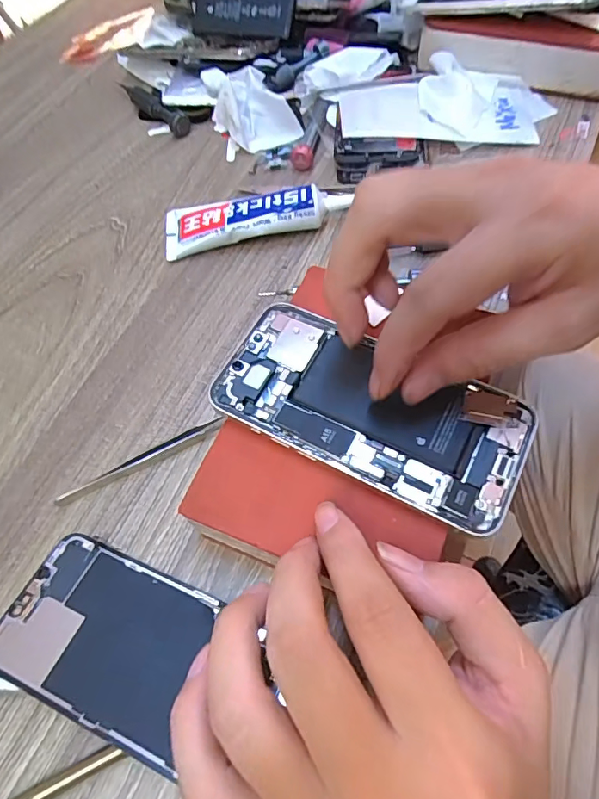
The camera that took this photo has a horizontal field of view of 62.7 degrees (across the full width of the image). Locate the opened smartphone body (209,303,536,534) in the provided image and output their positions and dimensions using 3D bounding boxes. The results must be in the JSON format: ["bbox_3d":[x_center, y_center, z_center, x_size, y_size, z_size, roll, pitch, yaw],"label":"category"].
[{"bbox_3d":[0.031,0.004,0.235,0.145,0.005,0.069,25,66,16],"label":"opened smartphone body"}]

